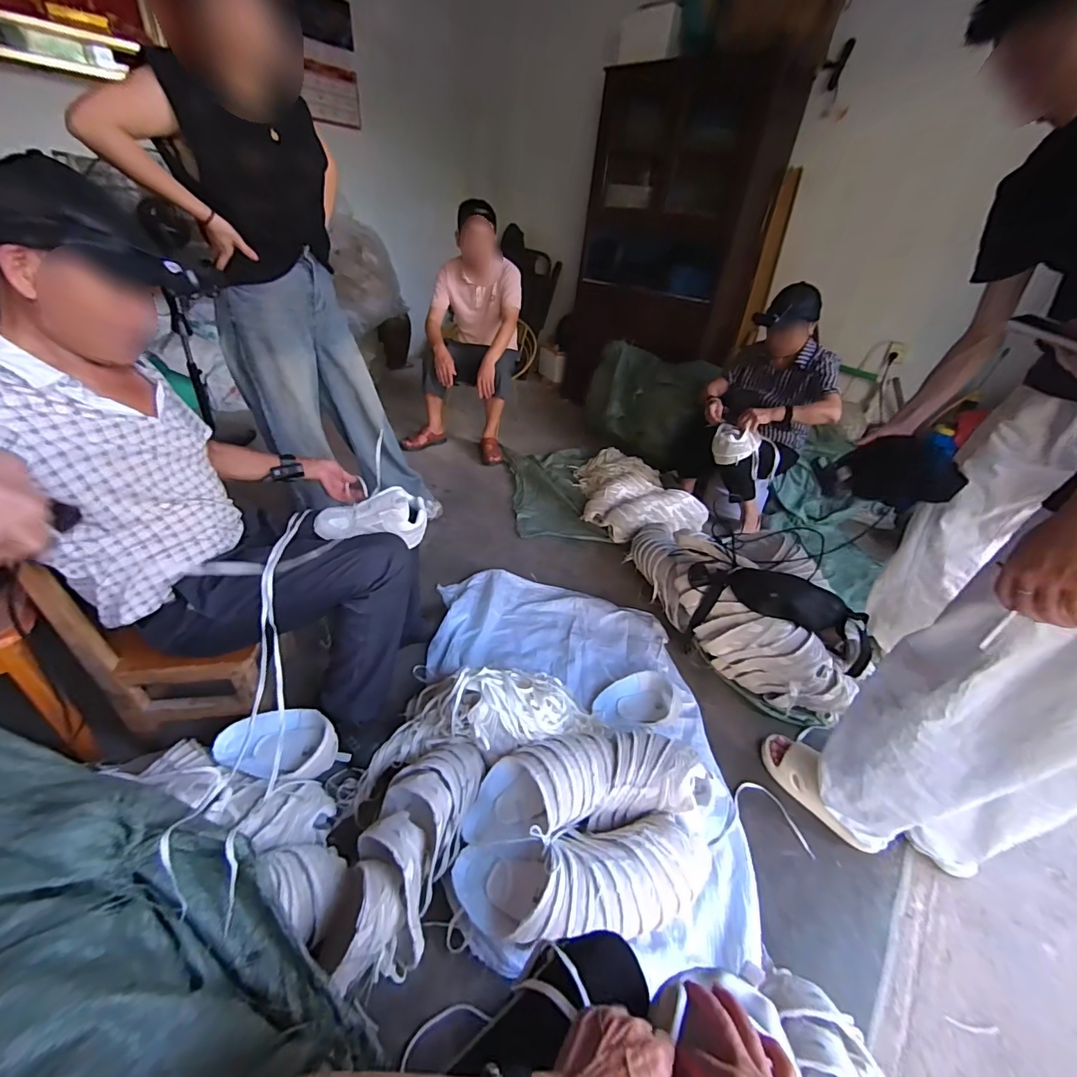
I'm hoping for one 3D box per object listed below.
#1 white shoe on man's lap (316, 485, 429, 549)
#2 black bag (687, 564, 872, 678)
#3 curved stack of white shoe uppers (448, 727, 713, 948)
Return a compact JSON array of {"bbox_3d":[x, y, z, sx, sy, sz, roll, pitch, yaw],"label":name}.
[{"bbox_3d":[-0.365,-0.041,1.017,0.248,0.087,0.093,4,34,-3],"label":"white shoe on man's lap"},{"bbox_3d":[0.617,0.198,1.245,0.444,0.162,0.140,16,35,15],"label":"black bag"},{"bbox_3d":[0.092,0.535,0.878,0.449,0.179,0.307,1,34,-7],"label":"curved stack of white shoe uppers"}]

